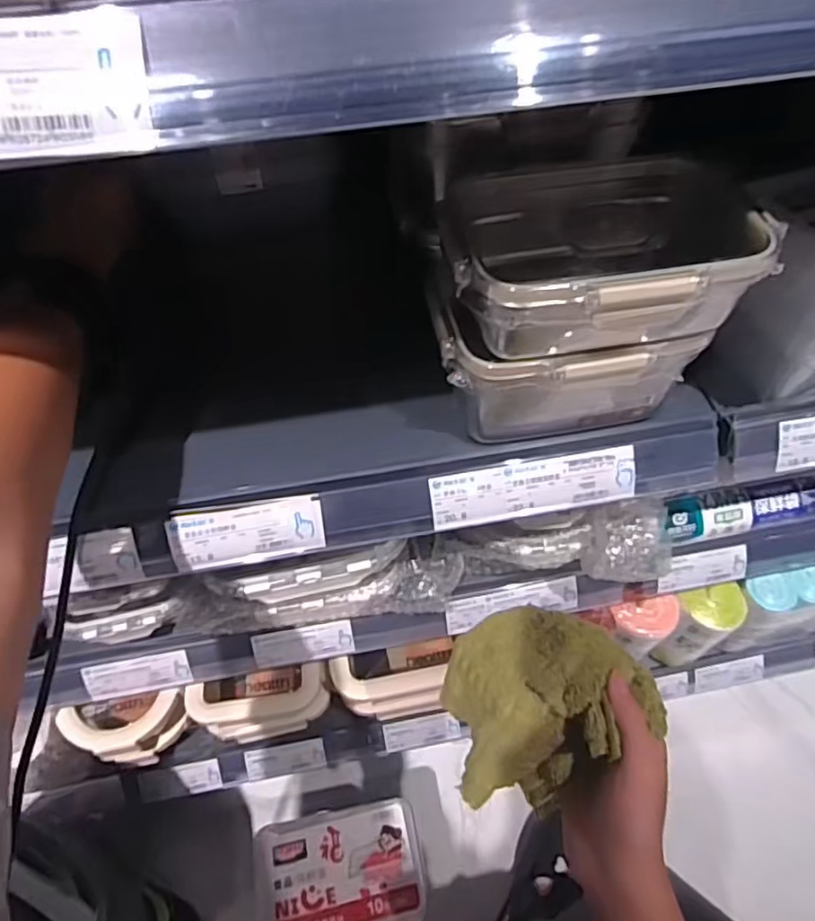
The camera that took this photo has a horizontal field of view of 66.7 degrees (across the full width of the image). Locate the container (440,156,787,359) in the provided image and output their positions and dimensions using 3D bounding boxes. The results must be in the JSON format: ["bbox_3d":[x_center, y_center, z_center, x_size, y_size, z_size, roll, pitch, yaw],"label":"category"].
[{"bbox_3d":[0.105,-0.121,0.359,0.168,0.055,0.130,-12,56,-7],"label":"container"}]

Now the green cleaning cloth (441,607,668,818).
[{"bbox_3d":[0.093,0.162,0.423,0.119,0.093,0.115,-9,56,-5],"label":"green cleaning cloth"}]

